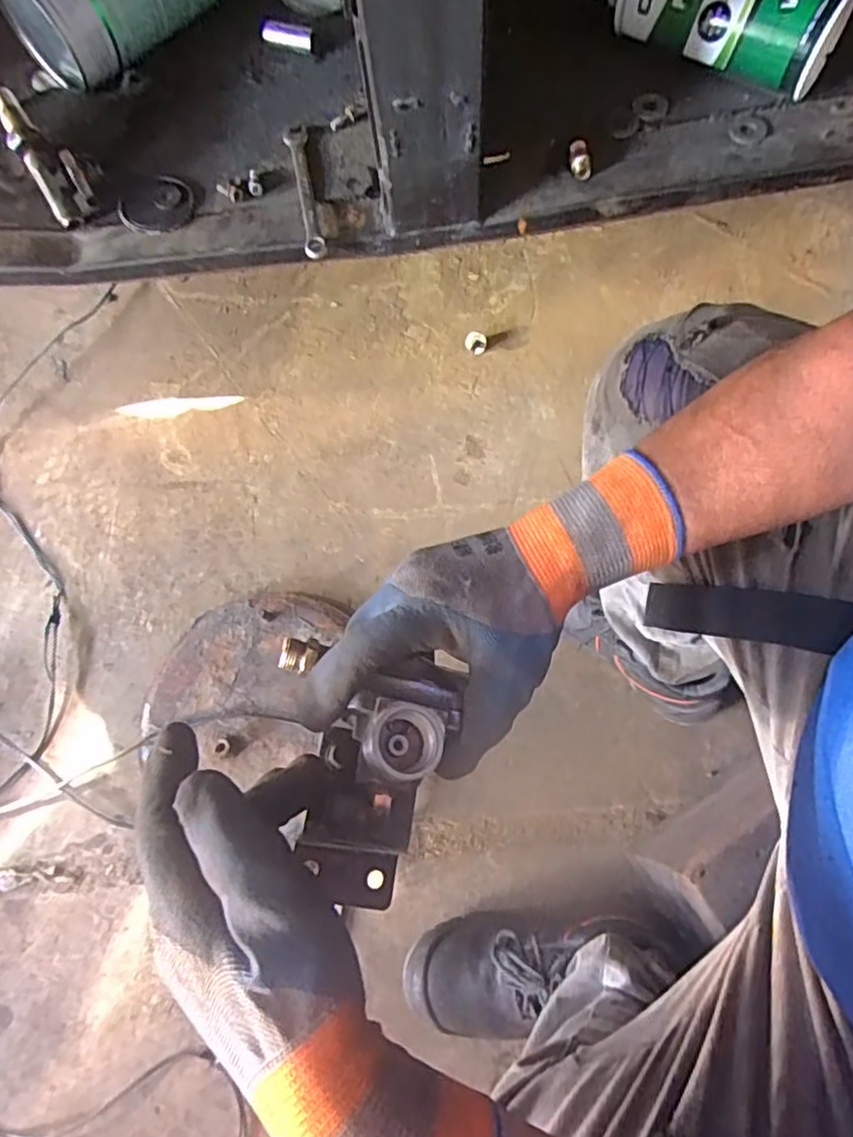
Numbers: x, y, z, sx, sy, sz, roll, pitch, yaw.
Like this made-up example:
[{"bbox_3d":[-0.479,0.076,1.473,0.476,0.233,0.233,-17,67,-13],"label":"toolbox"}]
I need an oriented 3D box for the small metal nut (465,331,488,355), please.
[{"bbox_3d":[0.070,-0.321,0.892,0.029,0.018,0.031,-1,71,2],"label":"small metal nut"}]

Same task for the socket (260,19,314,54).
[{"bbox_3d":[-0.119,-0.459,0.543,0.047,0.014,0.017,12,72,6],"label":"socket"}]

